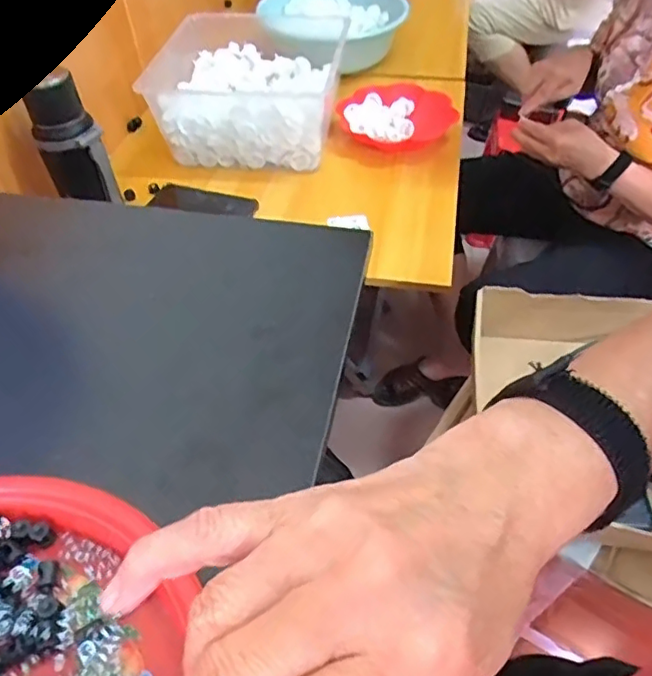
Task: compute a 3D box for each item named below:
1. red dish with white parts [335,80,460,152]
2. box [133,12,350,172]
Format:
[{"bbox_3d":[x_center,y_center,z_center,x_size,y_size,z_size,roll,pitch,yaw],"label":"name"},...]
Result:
[{"bbox_3d":[0.119,-0.385,1.006,0.173,0.042,0.179,0,50,0],"label":"red dish with white parts"},{"bbox_3d":[-0.134,-0.439,1.016,0.312,0.124,0.291,6,50,5],"label":"box"}]

